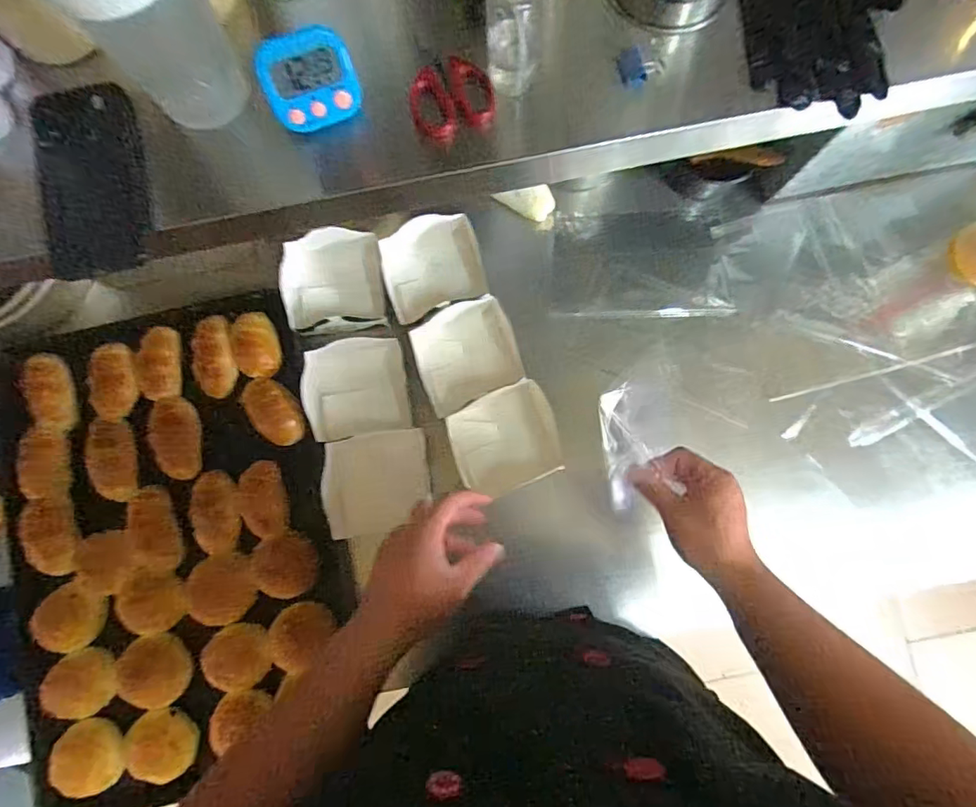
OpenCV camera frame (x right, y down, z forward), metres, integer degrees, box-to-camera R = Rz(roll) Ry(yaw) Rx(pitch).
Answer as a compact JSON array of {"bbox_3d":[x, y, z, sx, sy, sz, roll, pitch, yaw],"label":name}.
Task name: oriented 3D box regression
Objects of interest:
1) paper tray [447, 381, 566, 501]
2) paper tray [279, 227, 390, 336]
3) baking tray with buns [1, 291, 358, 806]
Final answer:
[{"bbox_3d":[0.025,0.048,0.683,0.137,0.048,0.121,-23,83,-3],"label":"paper tray"},{"bbox_3d":[-0.206,-0.160,0.701,0.133,0.039,0.135,-8,83,-1],"label":"paper tray"},{"bbox_3d":[-0.393,0.168,0.661,0.387,0.046,0.573,-12,83,-1],"label":"baking tray with buns"}]

